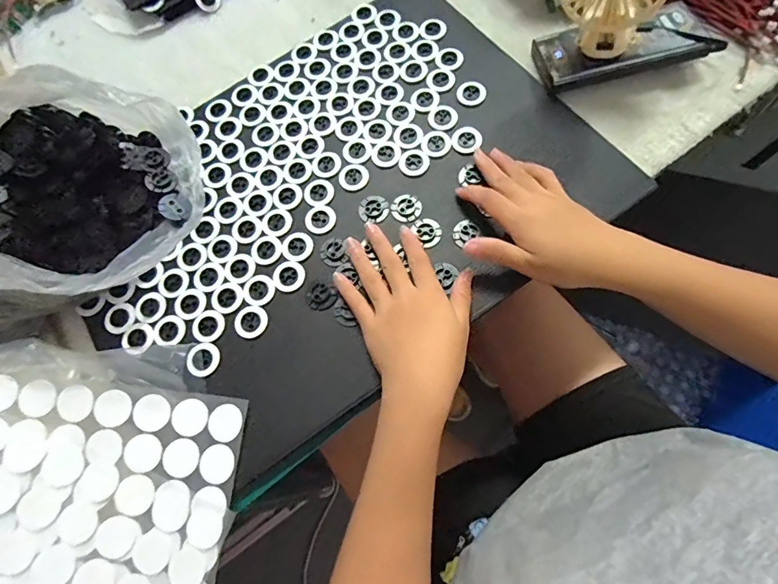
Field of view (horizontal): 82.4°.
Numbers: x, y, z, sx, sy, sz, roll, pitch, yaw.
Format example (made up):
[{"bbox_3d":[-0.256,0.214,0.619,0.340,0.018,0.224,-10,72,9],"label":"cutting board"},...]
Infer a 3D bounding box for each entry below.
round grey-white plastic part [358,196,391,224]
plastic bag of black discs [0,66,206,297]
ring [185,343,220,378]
[{"bbox_3d":[-0.014,-0.078,0.410,0.027,0.004,0.026,-2,70,7],"label":"round grey-white plastic part"},{"bbox_3d":[-0.271,-0.099,0.371,0.174,0.138,0.187,30,76,14],"label":"plastic bag of black discs"},{"bbox_3d":[-0.156,0.057,0.375,0.026,0.004,0.028,5,69,-12],"label":"ring"}]

